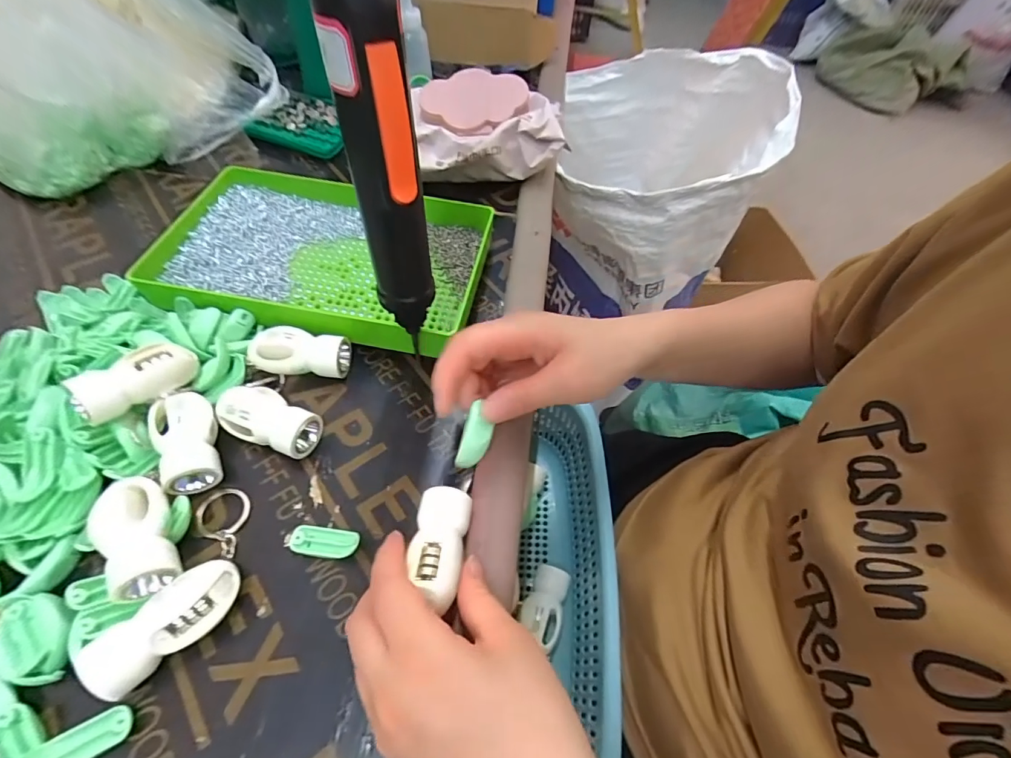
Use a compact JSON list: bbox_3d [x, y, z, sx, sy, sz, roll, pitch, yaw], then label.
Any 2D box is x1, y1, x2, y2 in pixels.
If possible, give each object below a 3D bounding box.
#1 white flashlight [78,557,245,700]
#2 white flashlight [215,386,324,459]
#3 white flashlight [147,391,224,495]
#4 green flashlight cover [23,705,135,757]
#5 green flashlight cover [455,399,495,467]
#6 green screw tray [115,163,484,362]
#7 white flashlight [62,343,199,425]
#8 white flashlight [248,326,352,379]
[{"bbox_3d":[-0.169,0.124,0.228,0.068,0.029,0.029,-38,66,-25],"label":"white flashlight"},{"bbox_3d":[-0.152,0.028,0.294,0.064,0.028,0.034,23,58,11],"label":"white flashlight"},{"bbox_3d":[-0.197,0.040,0.282,0.035,0.029,0.059,-26,62,-19],"label":"white flashlight"},{"bbox_3d":[-0.195,0.168,0.208,0.041,0.010,0.015,-22,61,-17],"label":"green flashlight cover"},{"bbox_3d":[-0.017,0.035,0.260,0.017,0.004,0.039,17,101,7],"label":"green flashlight cover"},{"bbox_3d":[-0.149,-0.101,0.375,0.255,0.039,0.161,10,57,3],"label":"green screw tray"},{"bbox_3d":[-0.228,-0.001,0.280,0.025,0.021,0.064,34,46,17],"label":"white flashlight"},{"bbox_3d":[-0.146,-0.017,0.322,0.065,0.032,0.026,0,57,-4],"label":"white flashlight"}]

